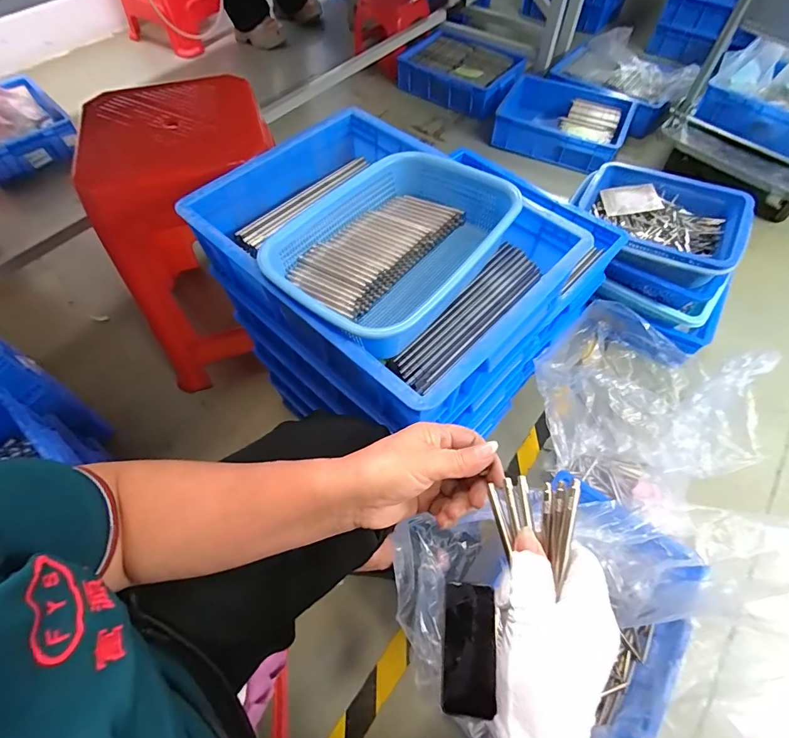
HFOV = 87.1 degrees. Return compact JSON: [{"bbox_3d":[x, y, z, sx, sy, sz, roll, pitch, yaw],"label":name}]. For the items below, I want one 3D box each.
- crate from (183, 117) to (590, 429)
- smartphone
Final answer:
[{"bbox_3d":[-0.017,-0.147,0.527,0.401,0.124,0.304,39,66,20],"label":"crate"},{"bbox_3d":[0.107,0.401,0.604,0.071,0.008,0.159,-5,45,18],"label":"smartphone"}]

